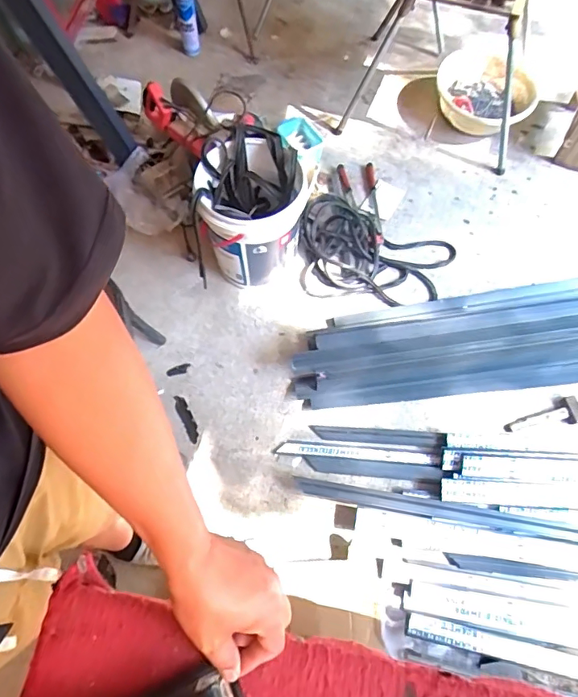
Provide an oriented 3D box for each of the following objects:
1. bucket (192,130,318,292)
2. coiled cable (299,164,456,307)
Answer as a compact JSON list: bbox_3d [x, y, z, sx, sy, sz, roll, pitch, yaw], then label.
[{"bbox_3d":[-0.112,-0.412,1.525,0.309,0.350,0.352,10,66,4],"label":"bucket"},{"bbox_3d":[0.263,-0.348,1.649,0.473,0.089,0.508,0,66,0],"label":"coiled cable"}]

